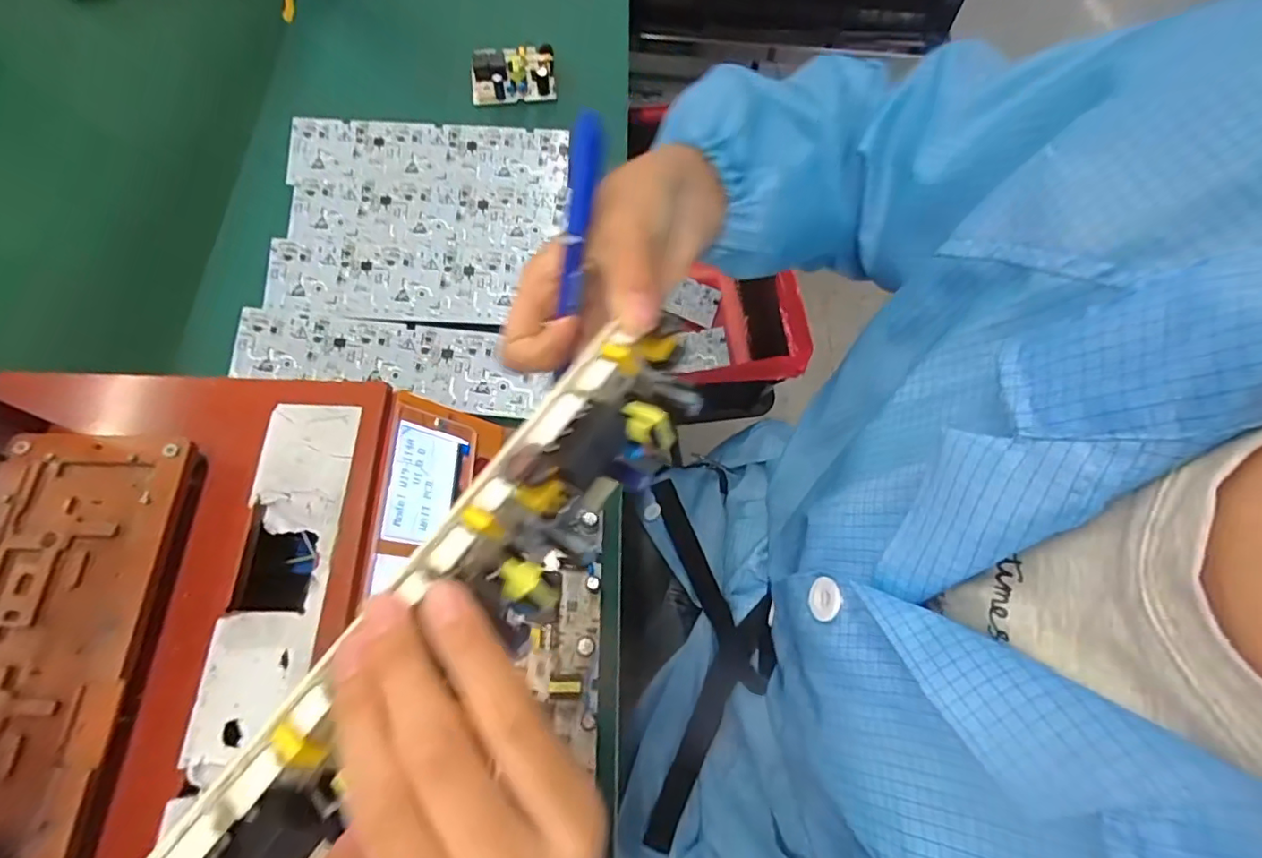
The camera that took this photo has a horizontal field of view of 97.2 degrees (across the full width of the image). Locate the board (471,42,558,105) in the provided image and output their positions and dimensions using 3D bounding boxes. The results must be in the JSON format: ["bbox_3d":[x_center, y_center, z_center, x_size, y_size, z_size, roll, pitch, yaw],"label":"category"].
[{"bbox_3d":[-0.115,-0.347,0.538,0.080,0.026,0.062,-7,68,-5],"label":"board"}]

